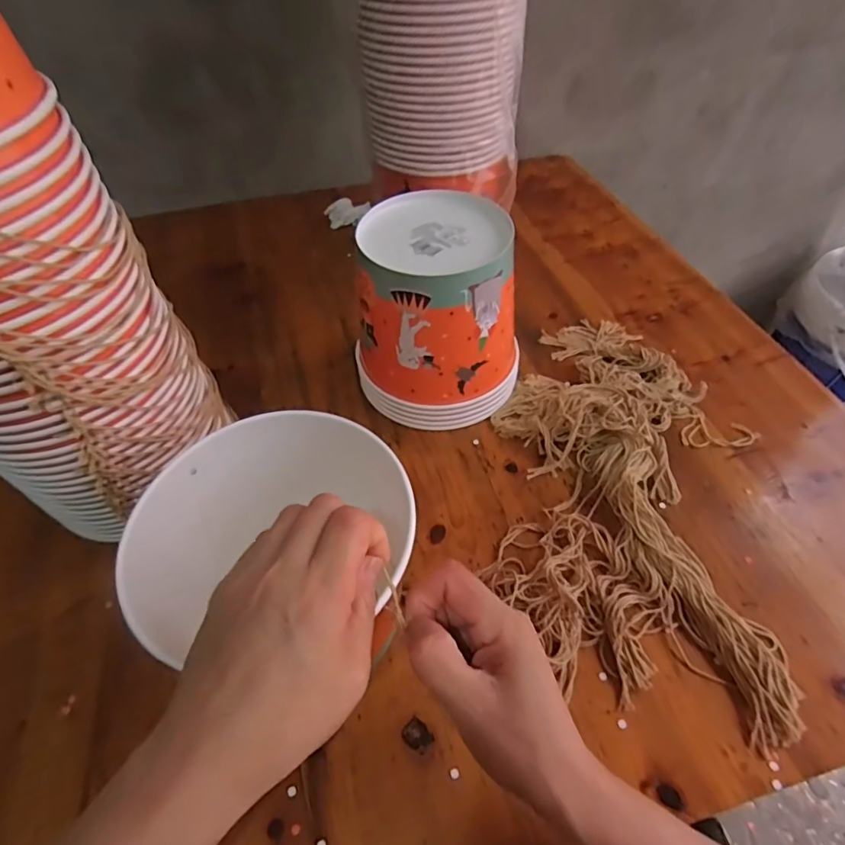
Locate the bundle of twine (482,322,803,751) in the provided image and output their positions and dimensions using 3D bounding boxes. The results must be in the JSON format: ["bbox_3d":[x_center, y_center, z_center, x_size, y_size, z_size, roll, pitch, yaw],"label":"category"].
[{"bbox_3d":[0.176,0.044,0.439,0.223,0.031,0.374,10,52,11],"label":"bundle of twine"}]

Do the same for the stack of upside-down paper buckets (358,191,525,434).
[{"bbox_3d":[0.015,-0.099,0.477,0.155,0.165,0.136,4,51,6],"label":"stack of upside-down paper buckets"}]

